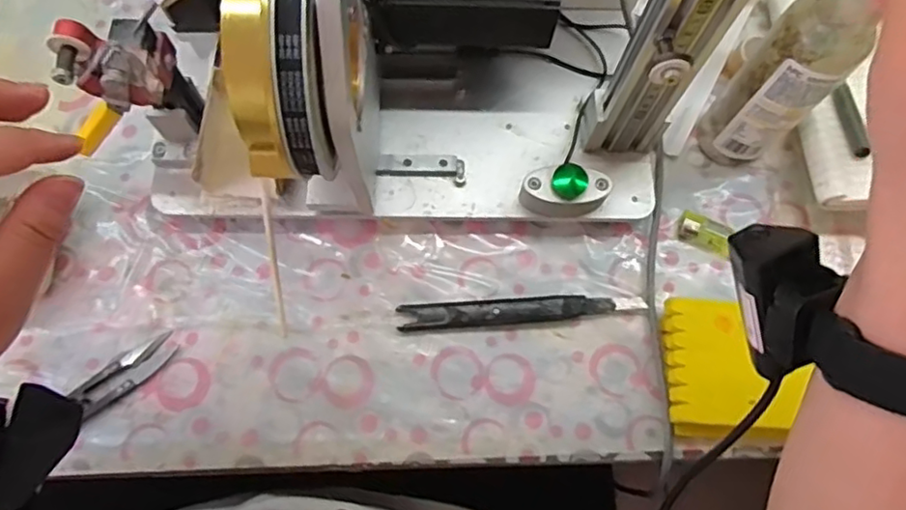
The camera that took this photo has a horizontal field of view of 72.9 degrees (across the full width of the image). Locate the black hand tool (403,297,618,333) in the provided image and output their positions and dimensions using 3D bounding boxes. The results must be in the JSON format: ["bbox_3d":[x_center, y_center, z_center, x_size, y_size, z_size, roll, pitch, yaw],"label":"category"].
[{"bbox_3d":[0.037,0.038,0.421,0.144,0.009,0.018,-4,72,-3],"label":"black hand tool"}]

